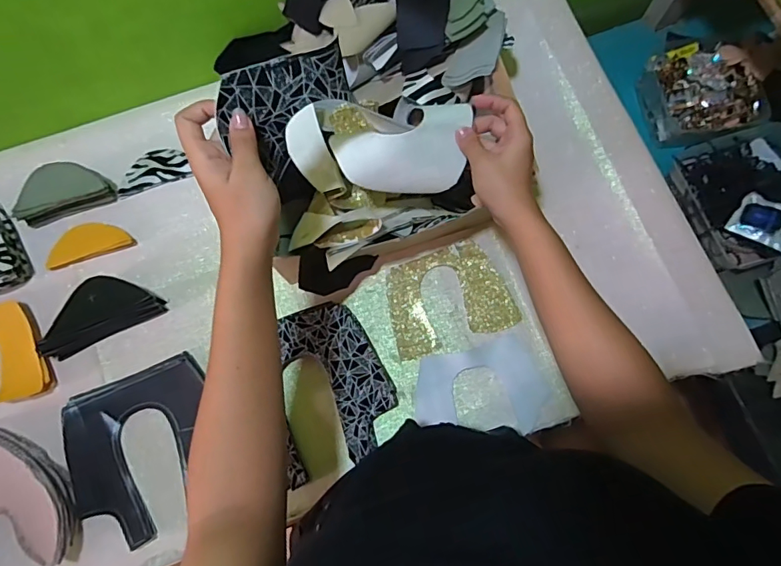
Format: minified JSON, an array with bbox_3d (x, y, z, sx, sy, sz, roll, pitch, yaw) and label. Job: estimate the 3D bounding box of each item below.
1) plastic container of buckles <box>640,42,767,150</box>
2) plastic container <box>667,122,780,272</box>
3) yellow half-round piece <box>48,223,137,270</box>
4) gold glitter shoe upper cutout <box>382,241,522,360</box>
[{"bbox_3d":[0.495,-0.302,0.753,0.149,0.062,0.155,-13,76,-3],"label":"plastic container of buckles"},{"bbox_3d":[0.540,-0.133,0.694,0.201,0.062,0.201,-19,77,-4],"label":"plastic container"},{"bbox_3d":[-0.394,-0.053,0.614,0.107,0.018,0.046,-18,77,-4],"label":"yellow half-round piece"},{"bbox_3d":[0.072,0.018,0.598,0.154,0.009,0.119,-19,77,-4],"label":"gold glitter shoe upper cutout"}]

